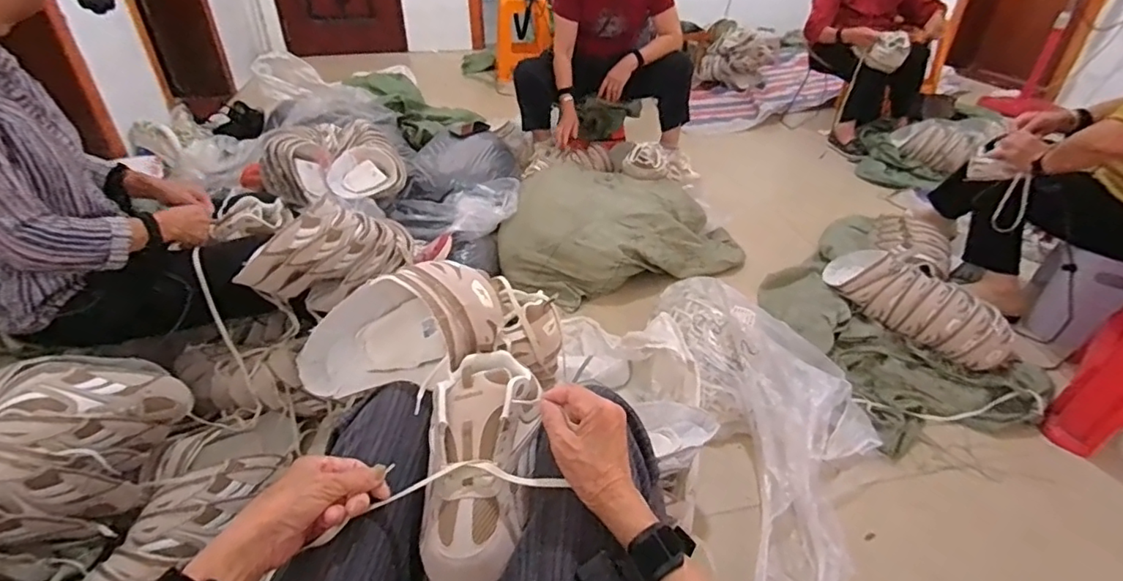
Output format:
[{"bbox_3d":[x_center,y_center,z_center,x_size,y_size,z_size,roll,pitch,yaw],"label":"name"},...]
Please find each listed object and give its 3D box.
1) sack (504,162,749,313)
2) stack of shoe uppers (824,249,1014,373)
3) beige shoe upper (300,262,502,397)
[{"bbox_3d":[0.154,-0.215,1.751,0.723,0.213,0.530,-14,37,-18],"label":"sack"},{"bbox_3d":[0.892,0.018,1.439,0.149,0.142,0.502,-14,38,-19],"label":"stack of shoe uppers"},{"bbox_3d":[-0.220,0.055,0.705,0.270,0.127,0.118,-18,31,18],"label":"beige shoe upper"}]

